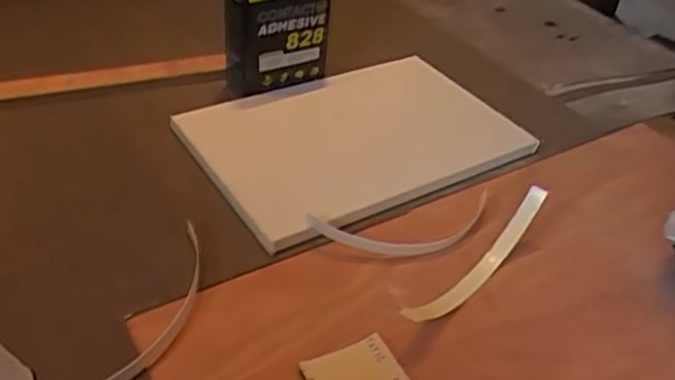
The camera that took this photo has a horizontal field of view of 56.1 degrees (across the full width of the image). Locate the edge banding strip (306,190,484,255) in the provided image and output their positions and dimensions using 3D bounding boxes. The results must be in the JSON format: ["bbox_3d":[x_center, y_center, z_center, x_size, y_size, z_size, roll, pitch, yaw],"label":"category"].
[{"bbox_3d":[0.101,0.047,0.853,0.275,0.034,0.077,-12,41,-21],"label":"edge banding strip"}]

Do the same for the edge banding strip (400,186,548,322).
[{"bbox_3d":[0.176,0.086,0.782,0.027,0.086,0.256,34,46,31],"label":"edge banding strip"}]

